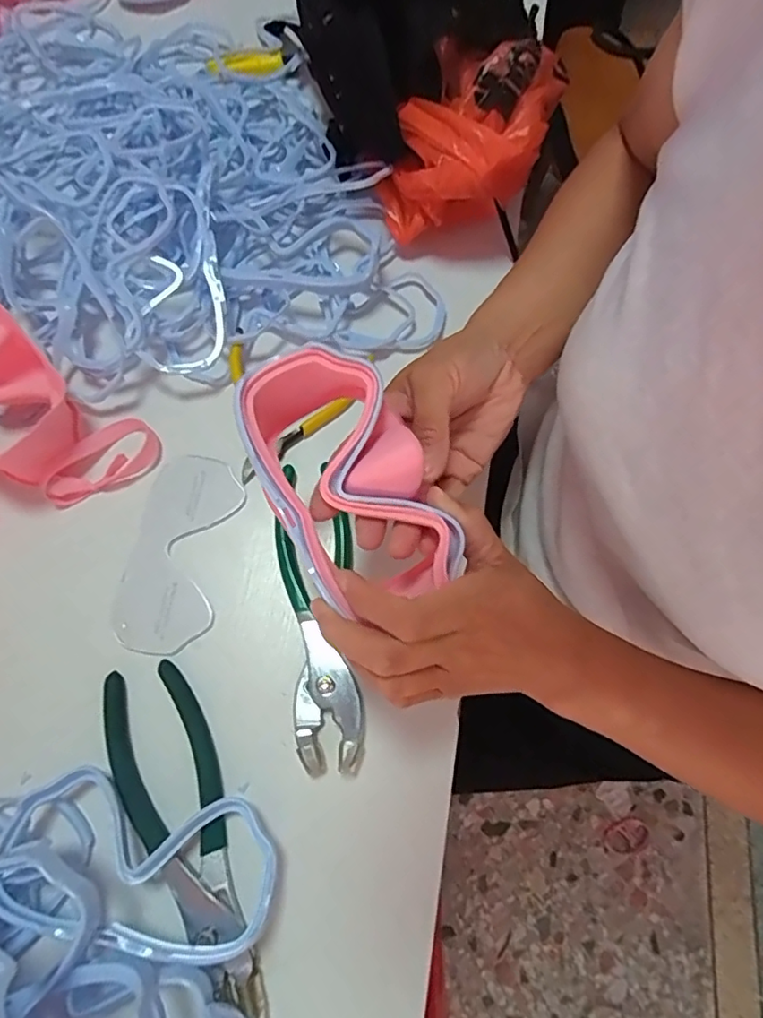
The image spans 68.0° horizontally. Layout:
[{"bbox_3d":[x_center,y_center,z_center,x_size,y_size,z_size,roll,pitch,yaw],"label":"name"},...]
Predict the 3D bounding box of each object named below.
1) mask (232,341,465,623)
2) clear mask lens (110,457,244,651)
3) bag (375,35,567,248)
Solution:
[{"bbox_3d":[-0.021,-0.013,0.290,0.078,0.057,0.129,-28,74,-10],"label":"mask"},{"bbox_3d":[-0.139,0.028,0.390,0.064,0.005,0.137,10,71,2],"label":"clear mask lens"},{"bbox_3d":[0.069,-0.281,0.442,0.129,0.109,0.119,10,71,2],"label":"bag"}]

